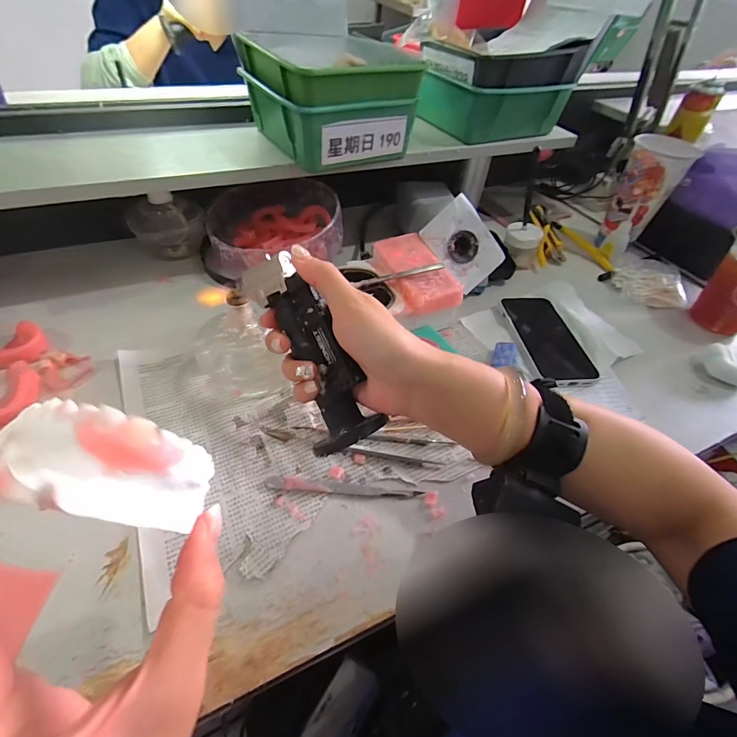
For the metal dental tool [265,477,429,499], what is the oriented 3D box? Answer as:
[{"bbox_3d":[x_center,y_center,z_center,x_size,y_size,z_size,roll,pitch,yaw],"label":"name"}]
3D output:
[{"bbox_3d":[-0.020,0.104,0.334,0.134,0.006,0.010,6,49,-1],"label":"metal dental tool"}]

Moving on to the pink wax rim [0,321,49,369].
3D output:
[{"bbox_3d":[-0.362,-0.023,0.397,0.044,0.015,0.054,32,53,20],"label":"pink wax rim"}]

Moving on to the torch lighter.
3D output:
[{"bbox_3d":[-0.046,-0.013,0.285,0.044,0.047,0.147,-27,87,-25],"label":"torch lighter"}]

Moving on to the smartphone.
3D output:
[{"bbox_3d":[0.217,-0.038,0.469,0.079,0.014,0.145,-1,49,-7],"label":"smartphone"}]

